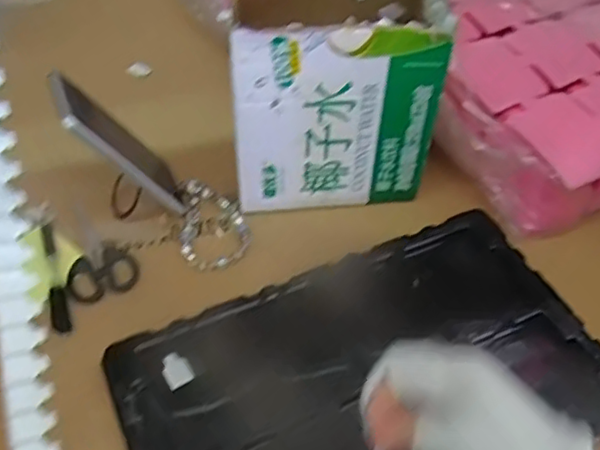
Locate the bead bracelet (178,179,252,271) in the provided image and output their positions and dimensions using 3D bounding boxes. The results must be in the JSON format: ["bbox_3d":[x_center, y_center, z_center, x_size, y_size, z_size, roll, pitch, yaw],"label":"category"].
[{"bbox_3d":[-0.088,-0.005,0.618,0.064,0.014,0.105,-11,52,-12],"label":"bead bracelet"}]

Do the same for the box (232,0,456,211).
[{"bbox_3d":[0.032,-0.140,0.611,0.185,0.197,0.146,-4,49,-2],"label":"box"}]

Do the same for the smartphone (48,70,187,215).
[{"bbox_3d":[-0.162,-0.072,0.581,0.010,0.176,0.081,-32,58,7],"label":"smartphone"}]

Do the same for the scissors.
[{"bbox_3d":[-0.193,0.024,0.599,0.061,0.016,0.103,-18,54,-17],"label":"scissors"}]

